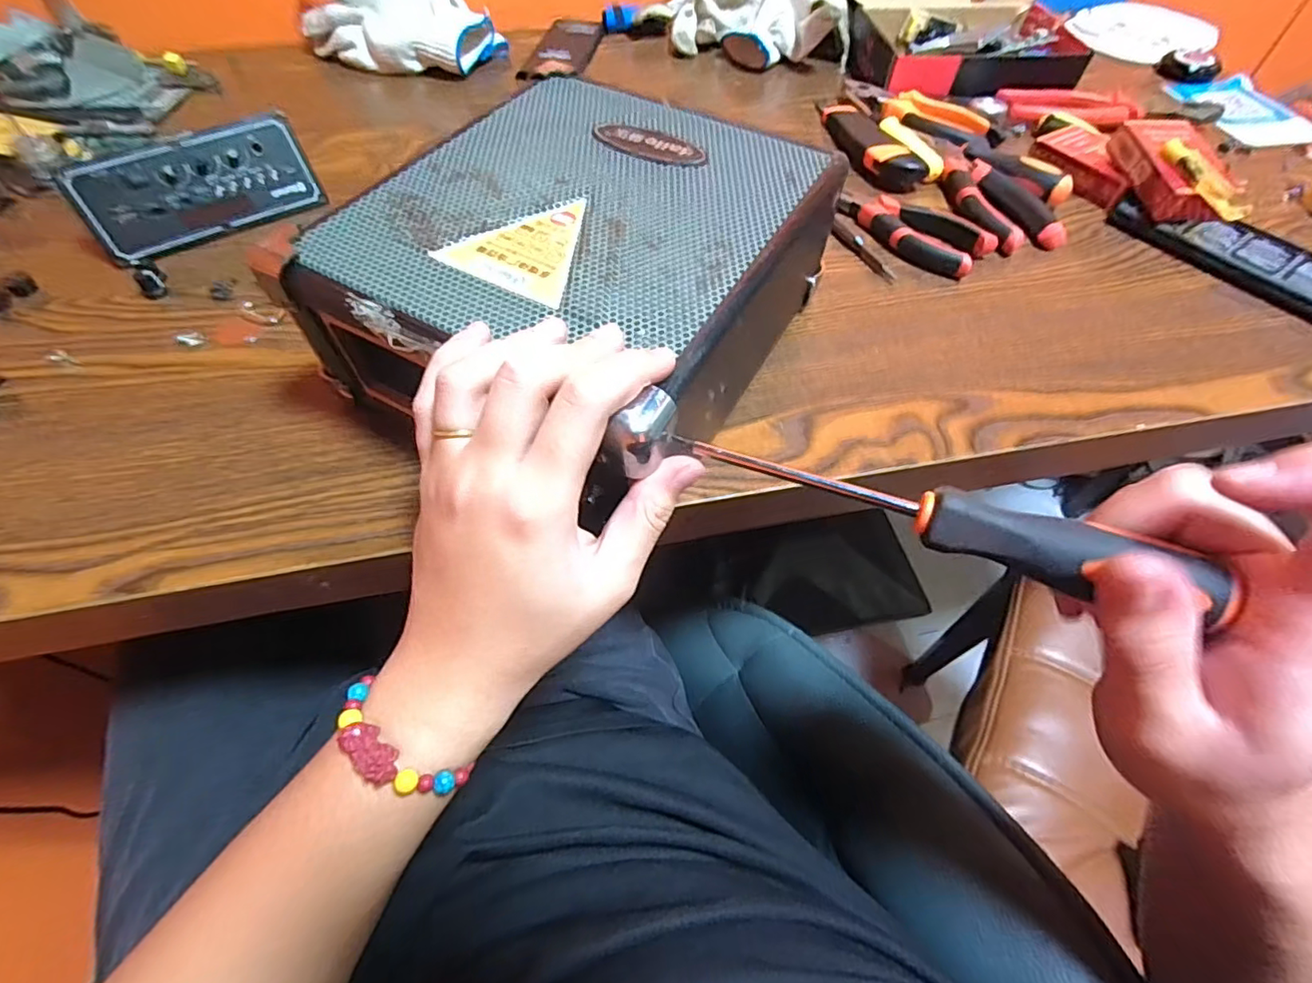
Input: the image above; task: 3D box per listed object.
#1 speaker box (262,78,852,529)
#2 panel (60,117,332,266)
[{"bbox_3d":[-0.037,-0.115,0.321,0.209,0.089,0.237,24,62,12],"label":"speaker box"},{"bbox_3d":[-0.328,-0.219,0.415,0.147,0.062,0.017,-32,40,-22],"label":"panel"}]

